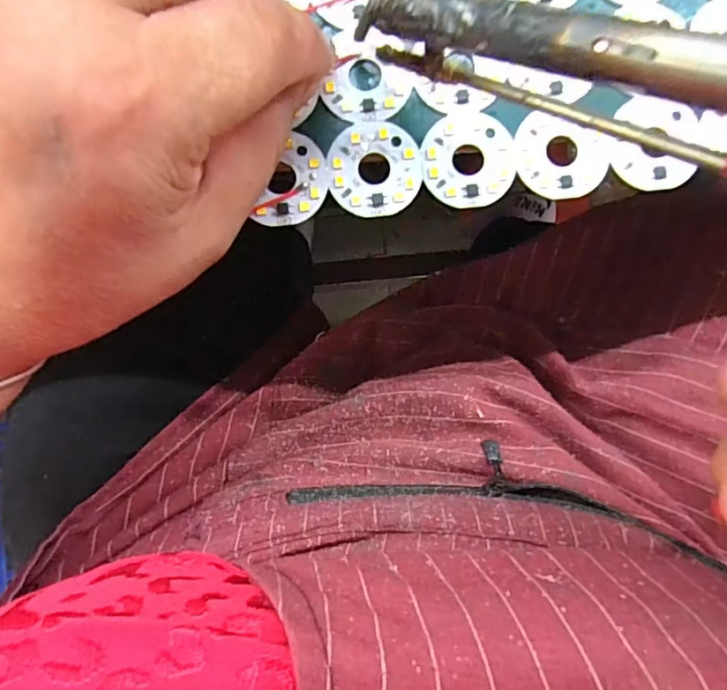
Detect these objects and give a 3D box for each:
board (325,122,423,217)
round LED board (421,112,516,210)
[{"bbox_3d":[0.004,-0.057,0.173,0.030,0.004,0.030,0,89,0],"label":"board"},{"bbox_3d":[0.034,-0.060,0.173,0.030,0.004,0.030,0,89,0],"label":"round LED board"}]

